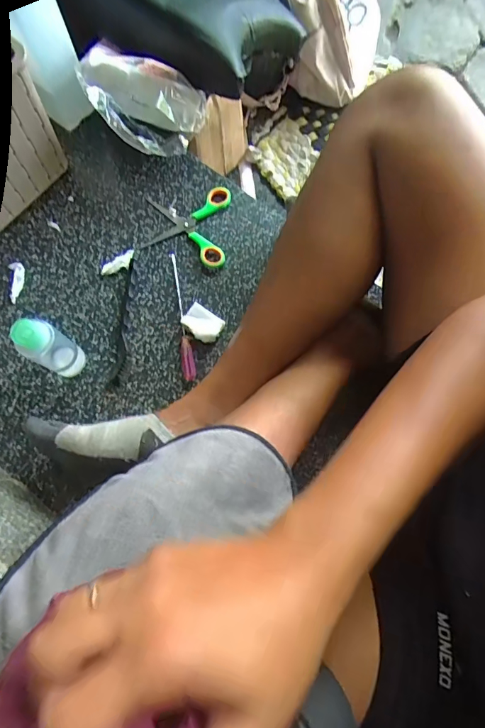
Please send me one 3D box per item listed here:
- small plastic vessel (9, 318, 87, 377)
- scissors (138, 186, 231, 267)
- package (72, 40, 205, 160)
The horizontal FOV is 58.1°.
[{"bbox_3d":[-0.223,-0.018,0.508,0.032,0.143,0.043,31,78,6],"label":"small plastic vessel"},{"bbox_3d":[-0.079,-0.202,0.619,0.119,0.014,0.118,8,77,1],"label":"scissors"},{"bbox_3d":[-0.130,-0.339,0.570,0.165,0.053,0.103,12,110,-29],"label":"package"}]

